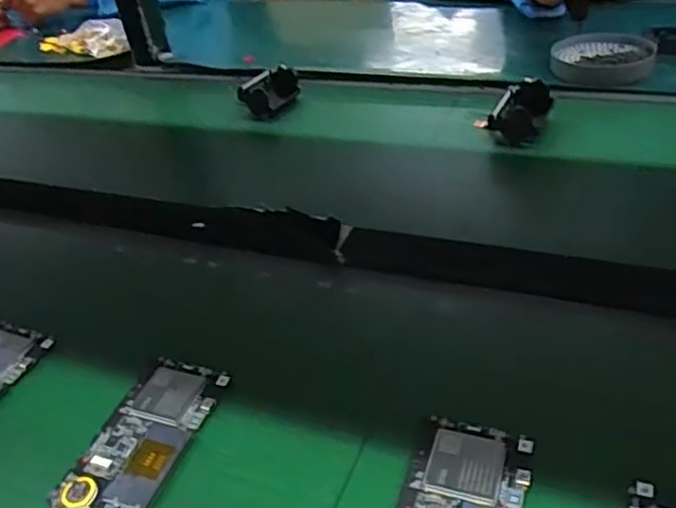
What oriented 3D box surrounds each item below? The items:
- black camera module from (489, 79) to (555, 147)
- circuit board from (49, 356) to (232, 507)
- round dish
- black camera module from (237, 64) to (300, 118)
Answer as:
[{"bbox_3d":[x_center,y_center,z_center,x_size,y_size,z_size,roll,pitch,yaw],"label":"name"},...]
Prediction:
[{"bbox_3d":[0.196,-0.150,0.690,0.054,0.041,0.076,15,44,29],"label":"black camera module"},{"bbox_3d":[-0.125,0.117,0.427,0.062,0.004,0.124,6,38,22],"label":"circuit board"},{"bbox_3d":[0.316,-0.232,0.785,0.112,0.029,0.133,4,37,20],"label":"round dish"},{"bbox_3d":[-0.081,-0.201,0.814,0.049,0.040,0.072,15,42,31],"label":"black camera module"}]

